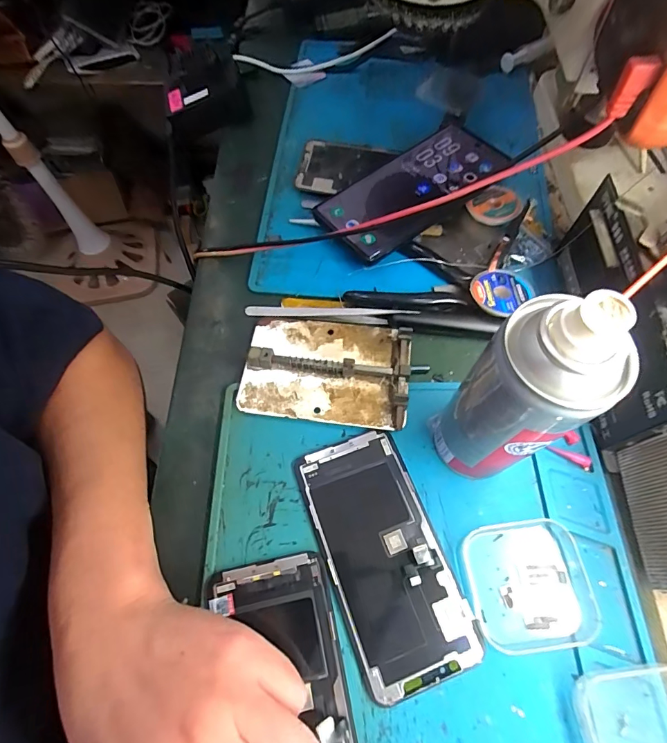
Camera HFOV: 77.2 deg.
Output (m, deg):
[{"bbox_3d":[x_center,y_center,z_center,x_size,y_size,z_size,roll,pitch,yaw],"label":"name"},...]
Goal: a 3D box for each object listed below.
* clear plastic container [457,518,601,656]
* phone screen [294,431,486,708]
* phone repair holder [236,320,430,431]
[{"bbox_3d":[0.111,0.121,0.238,0.068,0.013,0.064,-9,65,-3],"label":"clear plastic container"},{"bbox_3d":[0.029,0.105,0.245,0.066,0.011,0.138,-19,66,-8],"label":"phone screen"},{"bbox_3d":[-0.004,-0.004,0.294,0.115,0.016,0.076,7,65,4],"label":"phone repair holder"}]

